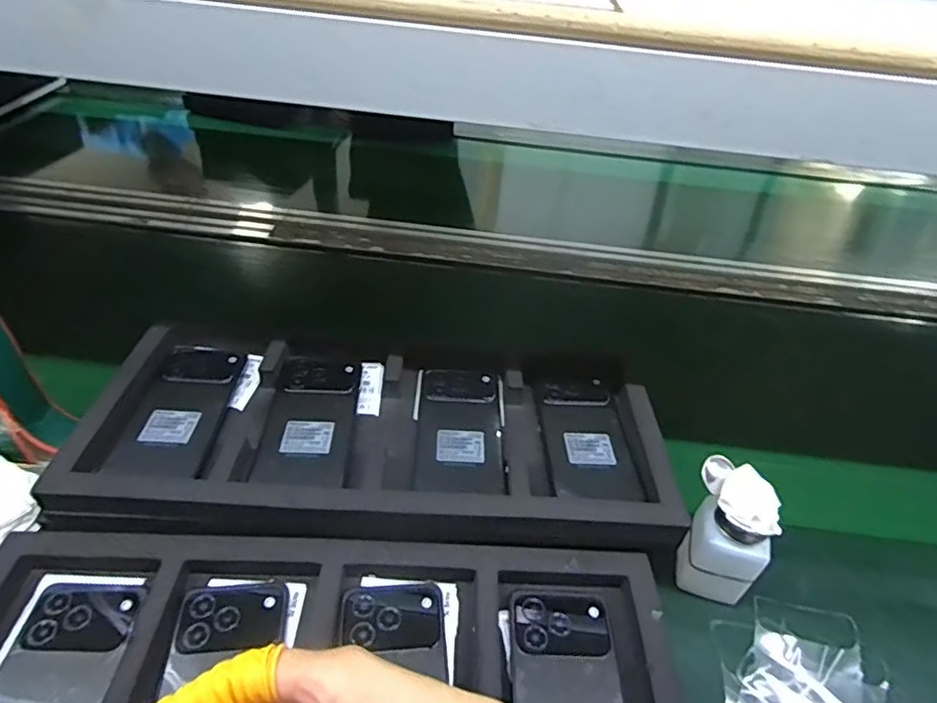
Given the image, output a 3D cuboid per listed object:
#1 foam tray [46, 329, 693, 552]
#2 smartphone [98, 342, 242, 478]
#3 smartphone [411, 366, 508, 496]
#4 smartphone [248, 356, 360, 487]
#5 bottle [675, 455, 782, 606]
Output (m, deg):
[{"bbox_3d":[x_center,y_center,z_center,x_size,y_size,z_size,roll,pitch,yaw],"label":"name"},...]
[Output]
[{"bbox_3d":[-0.071,0.073,0.513,0.476,0.054,0.224,6,40,-1],"label":"foam tray"},{"bbox_3d":[-0.249,0.041,0.515,0.071,0.014,0.175,4,36,-7],"label":"smartphone"},{"bbox_3d":[-0.007,0.065,0.516,0.076,0.013,0.152,4,41,-3],"label":"smartphone"},{"bbox_3d":[-0.136,0.056,0.513,0.072,0.010,0.150,3,41,-5],"label":"smartphone"},{"bbox_3d":[0.207,0.148,0.476,0.054,0.111,0.062,9,40,3],"label":"bottle"}]

